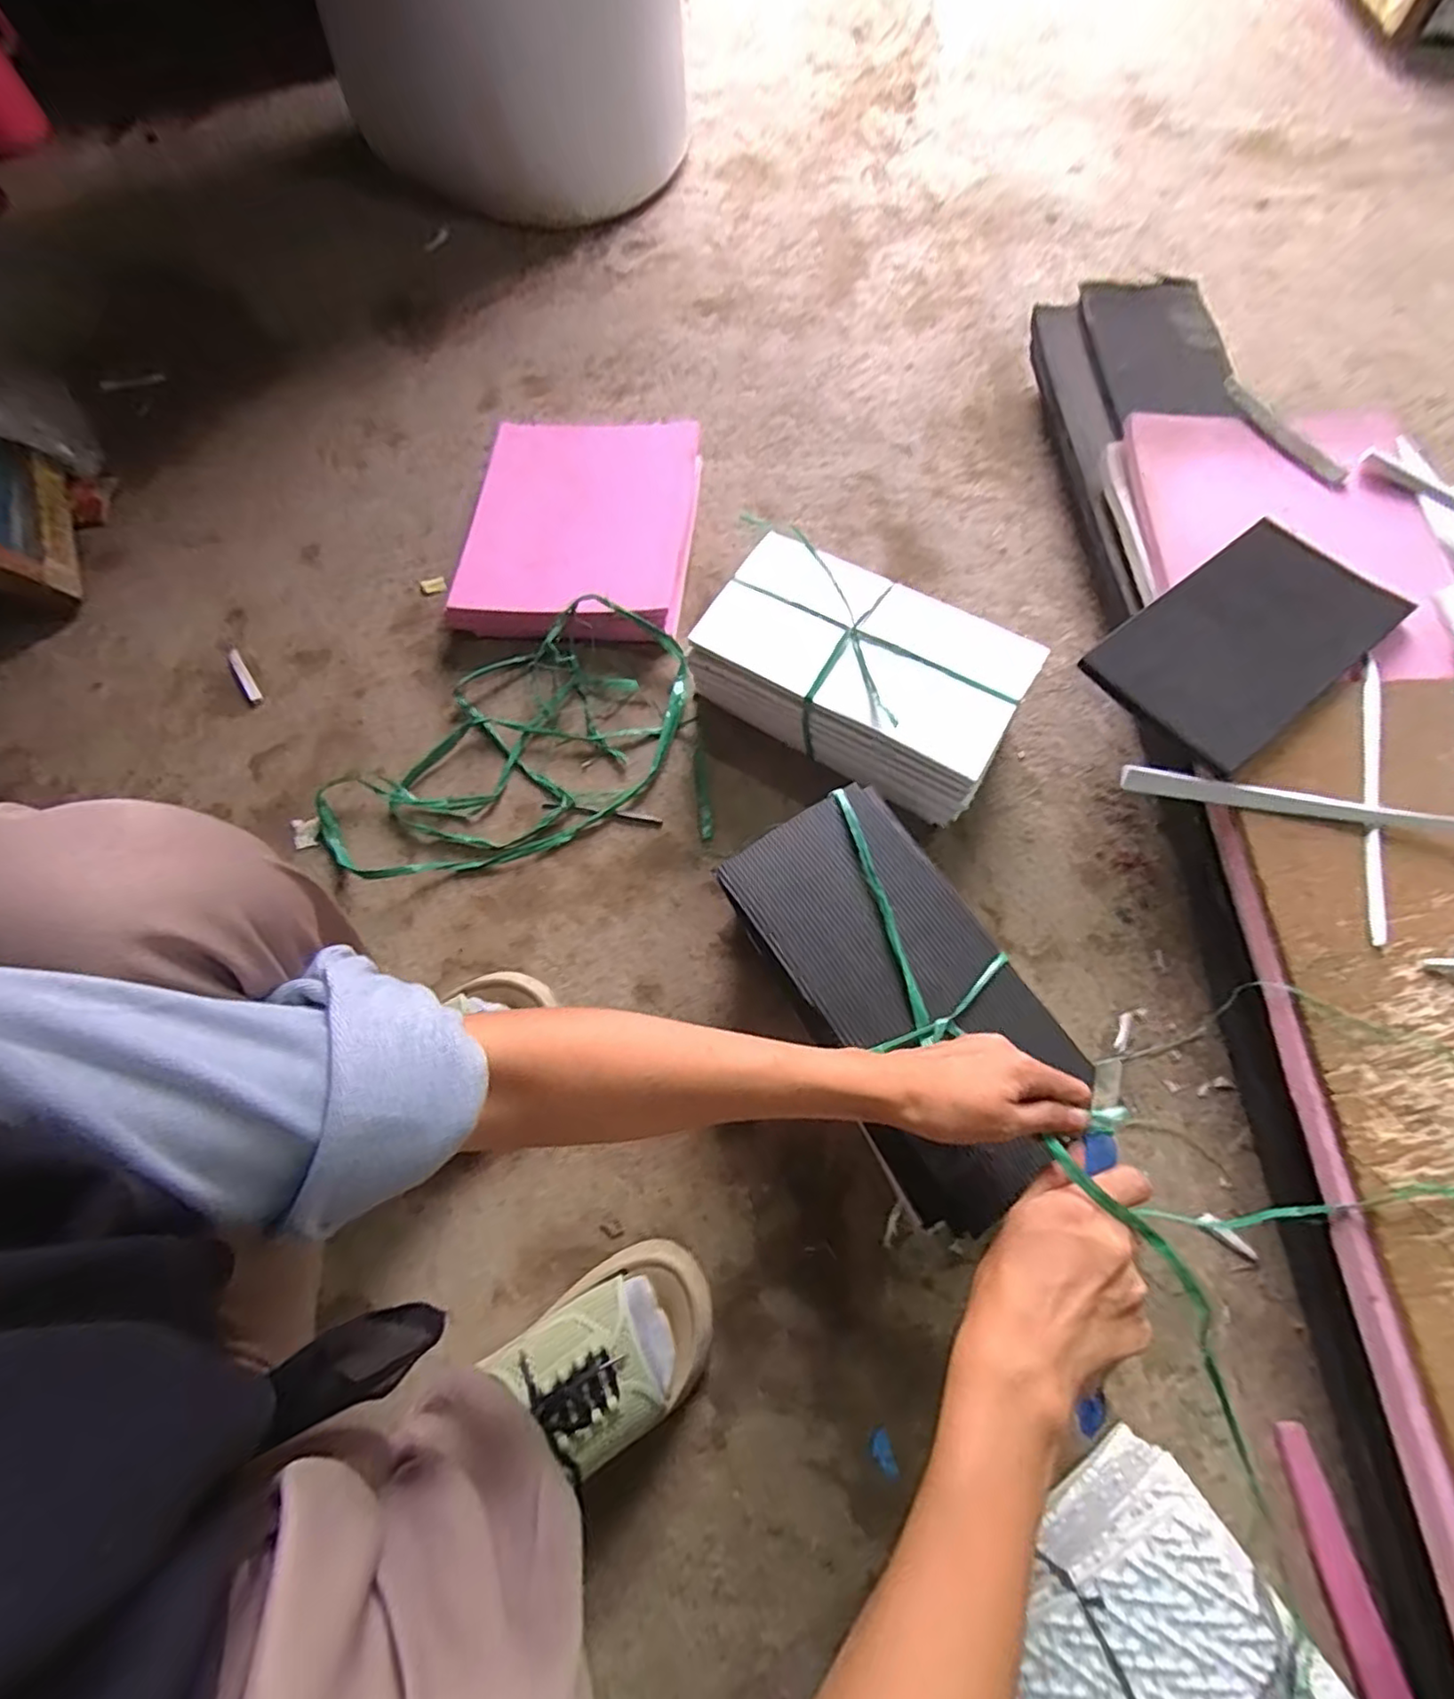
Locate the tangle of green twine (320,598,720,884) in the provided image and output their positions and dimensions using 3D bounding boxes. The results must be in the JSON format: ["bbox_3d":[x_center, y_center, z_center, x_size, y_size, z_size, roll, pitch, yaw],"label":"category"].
[{"bbox_3d":[-0.221,-0.113,0.654,0.381,0.069,0.255,-9,68,0],"label":"tangle of green twine"}]

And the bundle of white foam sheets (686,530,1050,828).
[{"bbox_3d":[0.122,-0.158,0.617,0.286,0.116,0.171,27,72,13],"label":"bundle of white foam sheets"}]

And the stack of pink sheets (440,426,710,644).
[{"bbox_3d":[-0.168,-0.378,0.753,0.250,0.056,0.296,5,69,6],"label":"stack of pink sheets"}]

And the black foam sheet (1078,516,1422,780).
[{"bbox_3d":[0.464,-0.190,0.573,0.276,0.011,0.150,-36,75,-14],"label":"black foam sheet"}]

